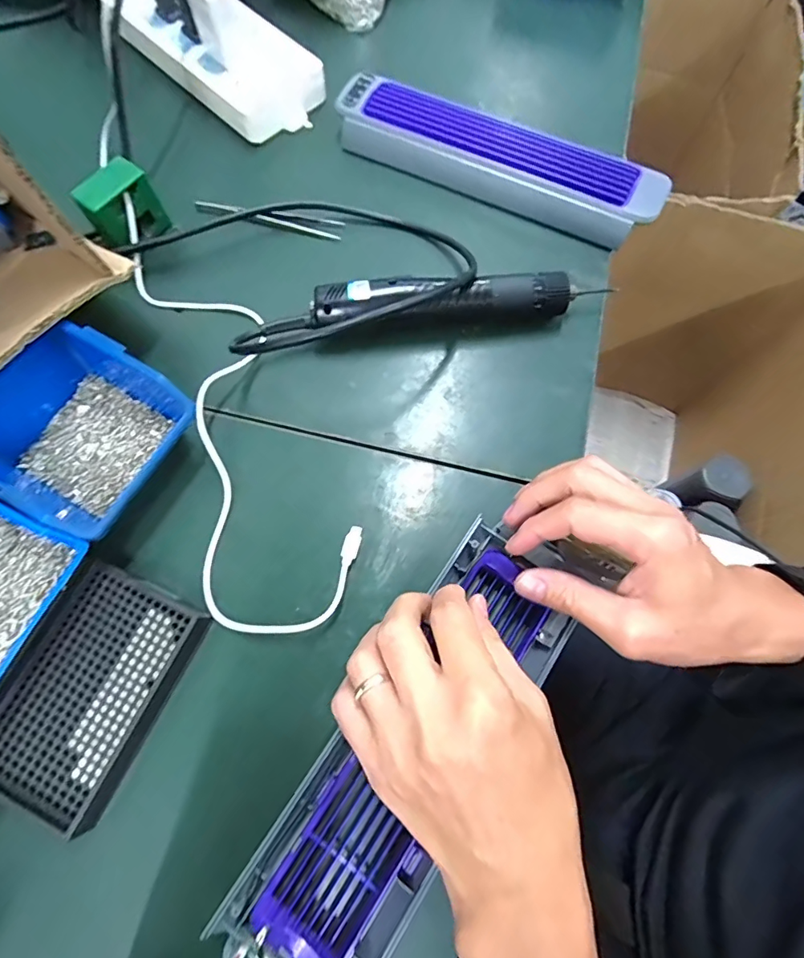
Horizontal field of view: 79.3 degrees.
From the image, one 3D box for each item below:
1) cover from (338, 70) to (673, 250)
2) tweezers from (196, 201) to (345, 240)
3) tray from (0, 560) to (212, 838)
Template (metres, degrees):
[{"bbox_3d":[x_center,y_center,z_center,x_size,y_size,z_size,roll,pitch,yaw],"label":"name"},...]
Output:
[{"bbox_3d":[0.083,-0.284,0.430,0.294,0.035,0.071,25,74,7],"label":"cover"},{"bbox_3d":[-0.117,-0.228,0.424,0.132,0.011,0.019,14,73,4],"label":"tweezers"},{"bbox_3d":[-0.197,0.127,0.302,0.096,0.013,0.134,25,74,7],"label":"tray"}]

